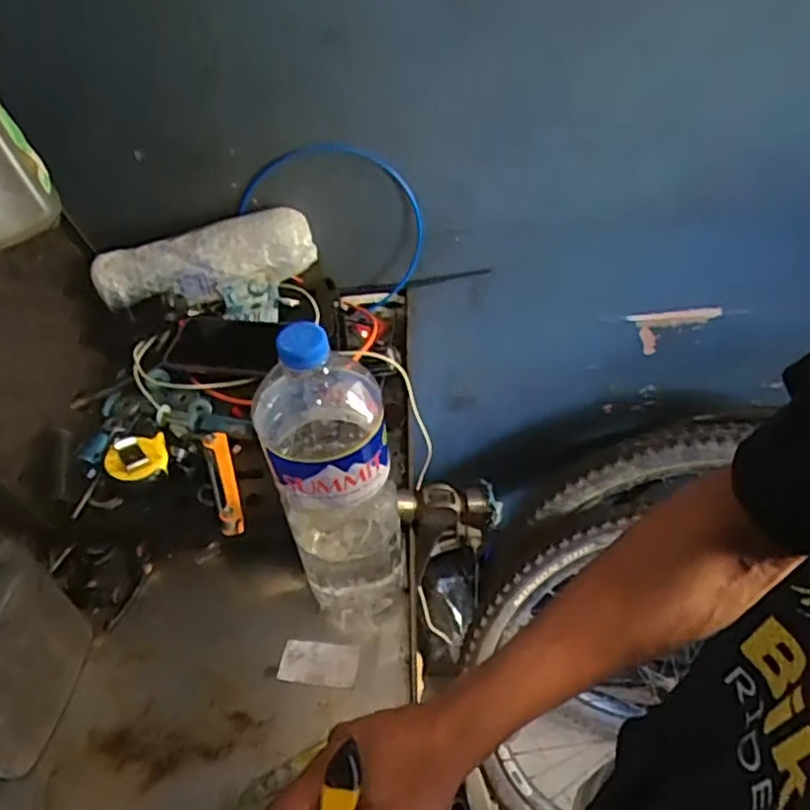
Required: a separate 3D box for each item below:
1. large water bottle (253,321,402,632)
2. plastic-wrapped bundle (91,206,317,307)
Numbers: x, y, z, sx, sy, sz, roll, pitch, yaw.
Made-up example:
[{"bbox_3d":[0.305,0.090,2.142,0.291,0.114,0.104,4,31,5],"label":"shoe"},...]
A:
[{"bbox_3d":[-0.050,0.067,0.519,0.090,0.307,0.094,-12,48,-7],"label":"large water bottle"},{"bbox_3d":[-0.230,-0.168,0.784,0.250,0.069,0.059,-13,48,-8],"label":"plastic-wrapped bundle"}]

